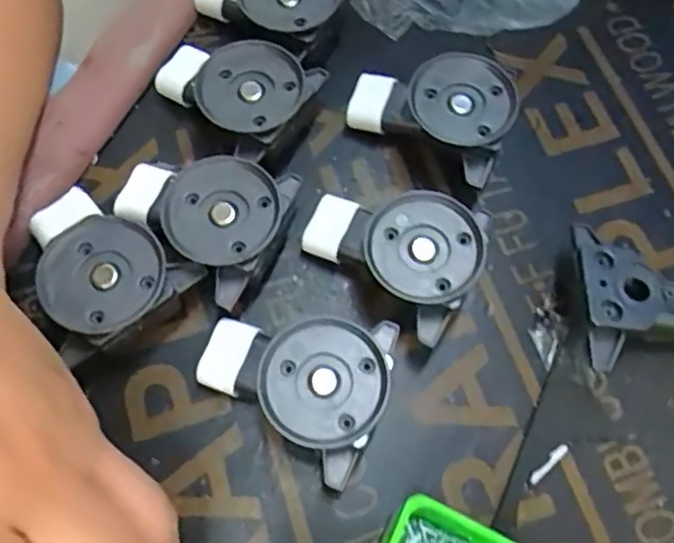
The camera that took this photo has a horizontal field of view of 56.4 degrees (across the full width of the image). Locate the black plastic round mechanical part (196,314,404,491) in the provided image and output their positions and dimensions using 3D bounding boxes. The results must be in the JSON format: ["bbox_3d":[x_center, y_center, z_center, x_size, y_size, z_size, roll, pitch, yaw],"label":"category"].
[{"bbox_3d":[-0.015,0.036,0.220,0.065,0.028,0.048,26,69,8],"label":"black plastic round mechanical part"}]

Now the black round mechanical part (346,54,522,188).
[{"bbox_3d":[0.041,-0.067,0.262,0.065,0.032,0.039,33,70,10],"label":"black round mechanical part"}]

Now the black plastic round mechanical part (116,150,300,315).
[{"bbox_3d":[-0.050,-0.019,0.236,0.059,0.027,0.048,17,68,4],"label":"black plastic round mechanical part"}]

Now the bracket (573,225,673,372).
[{"bbox_3d":[0.120,0.014,0.236,0.064,0.027,0.052,6,68,0],"label":"bracket"}]

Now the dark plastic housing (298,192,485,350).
[{"bbox_3d":[0.021,-0.009,0.238,0.065,0.031,0.042,35,71,11],"label":"dark plastic housing"}]

